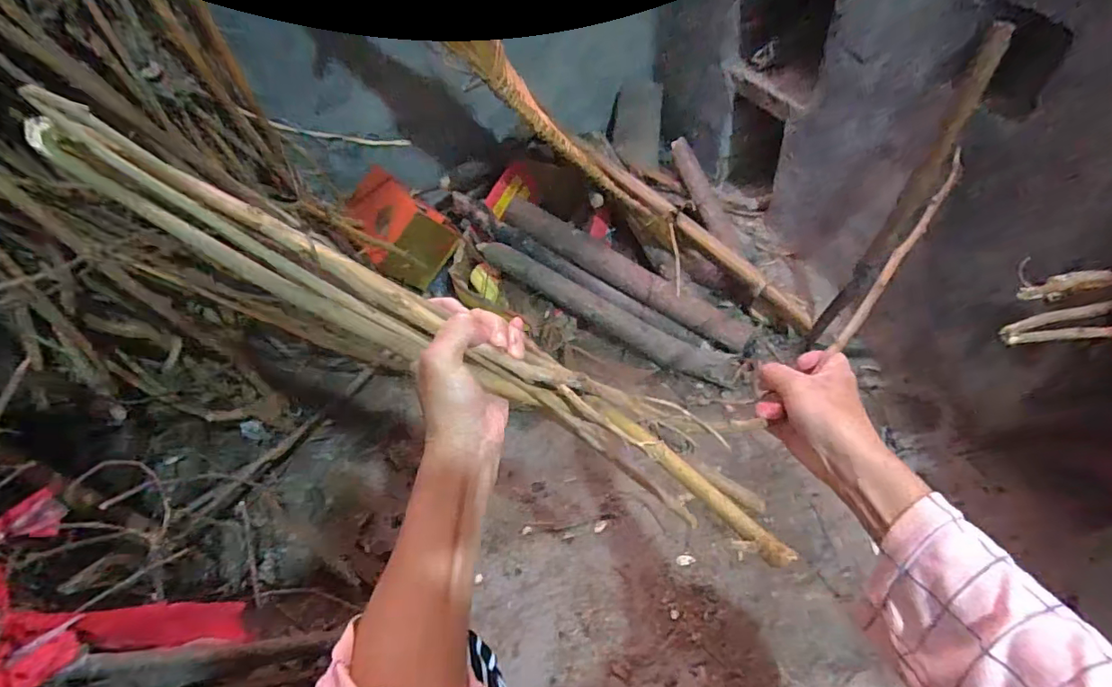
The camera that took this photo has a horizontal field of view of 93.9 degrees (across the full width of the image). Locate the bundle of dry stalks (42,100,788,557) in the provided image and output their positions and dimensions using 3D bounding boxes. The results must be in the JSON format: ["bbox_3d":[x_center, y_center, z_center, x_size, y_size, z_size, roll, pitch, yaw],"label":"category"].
[{"bbox_3d":[-0.080,-0.006,0.365,0.544,0.072,0.070,28,54,-6],"label":"bundle of dry stalks"}]

